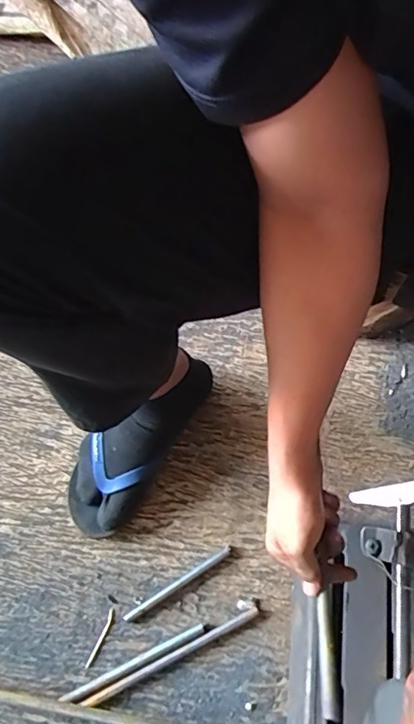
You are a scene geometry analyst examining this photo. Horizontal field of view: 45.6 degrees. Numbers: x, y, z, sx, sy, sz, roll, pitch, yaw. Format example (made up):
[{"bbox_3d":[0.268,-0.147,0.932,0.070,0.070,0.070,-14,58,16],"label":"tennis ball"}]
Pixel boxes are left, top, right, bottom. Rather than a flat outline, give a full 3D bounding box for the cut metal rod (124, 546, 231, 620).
[{"bbox_3d":[-0.036,0.277,0.616,0.151,0.009,0.010,-32,74,-8],"label":"cut metal rod"}]

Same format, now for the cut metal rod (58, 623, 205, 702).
[{"bbox_3d":[-0.089,0.363,0.595,0.182,0.009,0.012,-26,73,-6],"label":"cut metal rod"}]

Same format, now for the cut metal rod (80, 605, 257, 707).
[{"bbox_3d":[-0.042,0.357,0.595,0.228,0.009,0.015,-27,74,-7],"label":"cut metal rod"}]

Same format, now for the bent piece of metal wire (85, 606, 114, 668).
[{"bbox_3d":[-0.131,0.341,0.606,0.008,0.004,0.071,22,74,9],"label":"bent piece of metal wire"}]

